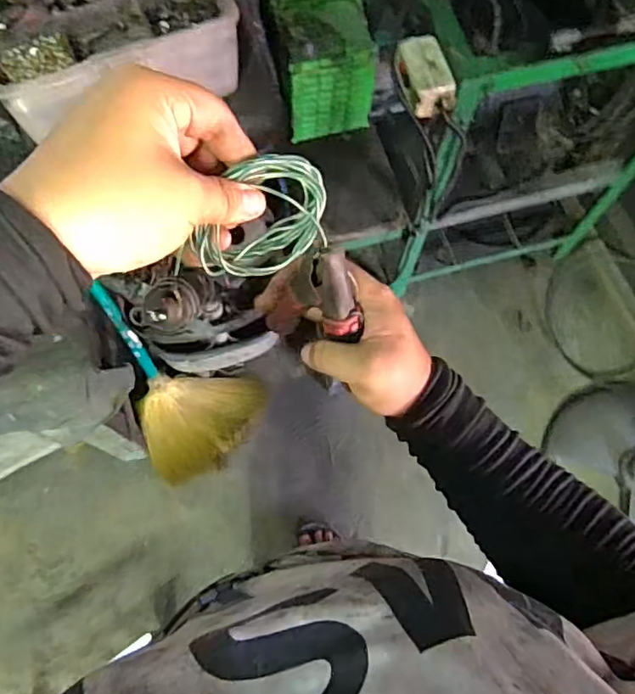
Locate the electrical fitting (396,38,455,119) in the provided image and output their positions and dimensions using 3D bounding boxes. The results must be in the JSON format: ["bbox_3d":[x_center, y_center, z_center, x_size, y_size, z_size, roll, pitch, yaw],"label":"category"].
[{"bbox_3d":[0.161,-0.409,0.869,0.065,0.065,0.112,-11,70,-6],"label":"electrical fitting"}]

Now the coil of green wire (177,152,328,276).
[{"bbox_3d":[-0.029,-0.065,0.287,0.065,0.056,0.014,-9,25,-15],"label":"coil of green wire"}]

